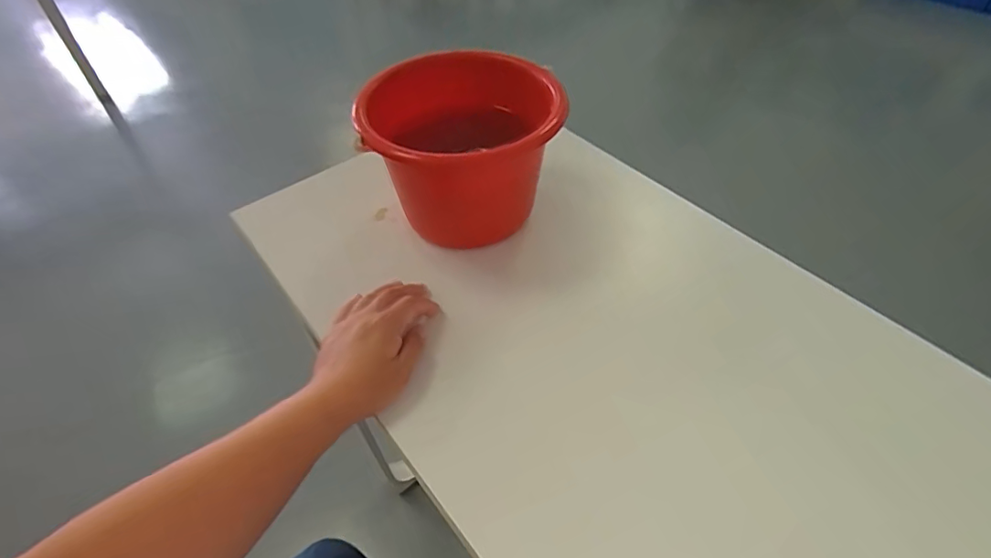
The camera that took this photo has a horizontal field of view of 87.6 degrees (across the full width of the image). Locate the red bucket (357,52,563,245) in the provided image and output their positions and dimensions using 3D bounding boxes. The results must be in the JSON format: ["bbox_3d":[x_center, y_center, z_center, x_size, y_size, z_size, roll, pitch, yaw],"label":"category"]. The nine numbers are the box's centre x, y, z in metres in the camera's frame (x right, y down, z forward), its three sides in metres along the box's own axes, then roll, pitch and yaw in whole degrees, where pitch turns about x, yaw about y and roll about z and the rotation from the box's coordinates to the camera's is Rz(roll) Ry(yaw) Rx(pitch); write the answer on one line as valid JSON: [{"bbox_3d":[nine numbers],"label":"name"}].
[{"bbox_3d":[-0.038,-0.124,0.517,0.169,0.128,0.169,-1,48,1],"label":"red bucket"}]

